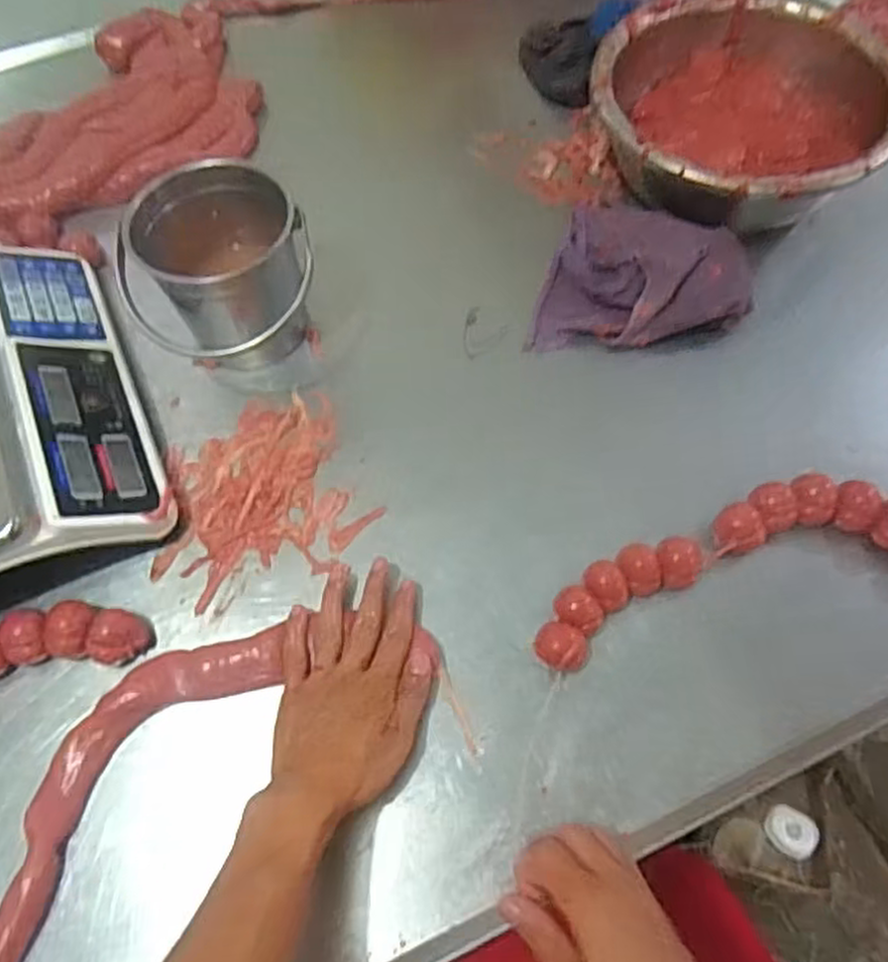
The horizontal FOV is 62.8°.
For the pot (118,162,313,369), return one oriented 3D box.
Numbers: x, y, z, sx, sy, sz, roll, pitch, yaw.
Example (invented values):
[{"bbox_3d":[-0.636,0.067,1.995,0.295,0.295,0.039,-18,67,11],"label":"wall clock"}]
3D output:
[{"bbox_3d":[-0.189,-0.180,0.647,0.132,0.134,0.155,17,65,11],"label":"pot"}]

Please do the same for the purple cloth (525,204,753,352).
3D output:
[{"bbox_3d":[0.181,-0.201,0.681,0.193,0.061,0.149,2,63,3],"label":"purple cloth"}]

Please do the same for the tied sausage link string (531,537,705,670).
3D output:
[{"bbox_3d":[0.128,0.088,0.552,0.146,0.032,0.049,-32,66,-14],"label":"tied sausage link string"}]

